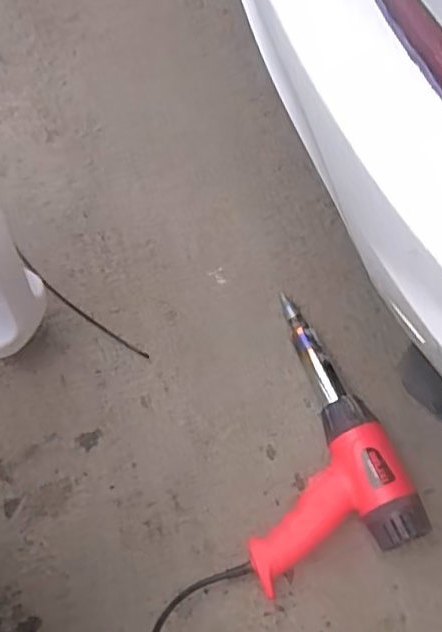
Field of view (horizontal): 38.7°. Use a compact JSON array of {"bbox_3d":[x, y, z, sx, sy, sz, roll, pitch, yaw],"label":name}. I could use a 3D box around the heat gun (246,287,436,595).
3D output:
[{"bbox_3d":[0.079,0.123,0.692,0.178,0.070,0.302,-16,65,-11],"label":"heat gun"}]

